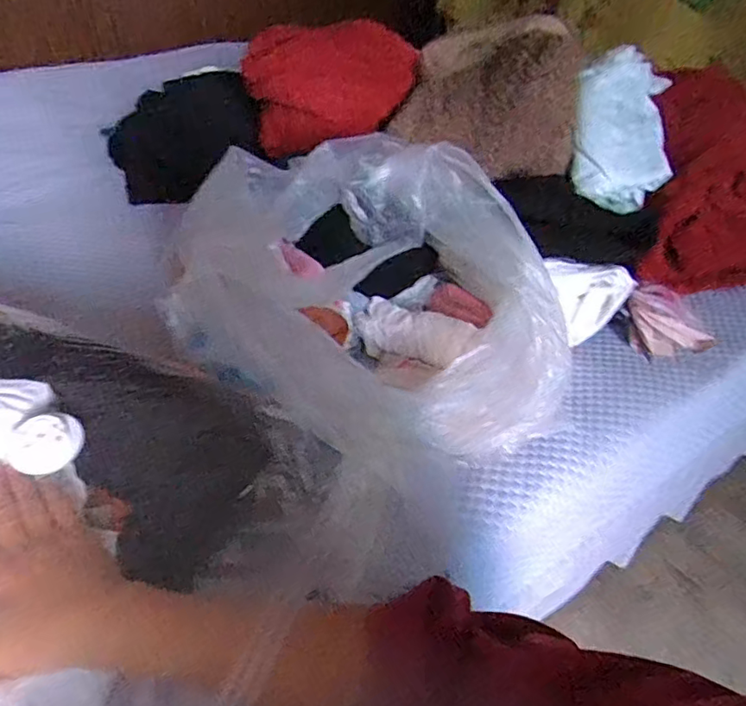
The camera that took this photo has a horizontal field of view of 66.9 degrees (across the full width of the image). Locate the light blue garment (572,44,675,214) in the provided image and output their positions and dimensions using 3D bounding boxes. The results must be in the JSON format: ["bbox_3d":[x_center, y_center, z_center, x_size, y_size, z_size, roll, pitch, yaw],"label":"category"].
[{"bbox_3d":[0.369,-0.351,0.842,0.141,0.076,0.265,10,73,4],"label":"light blue garment"}]

